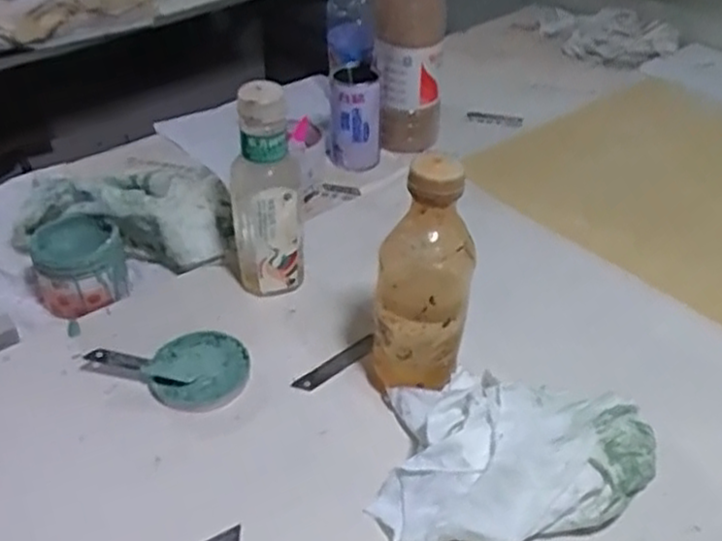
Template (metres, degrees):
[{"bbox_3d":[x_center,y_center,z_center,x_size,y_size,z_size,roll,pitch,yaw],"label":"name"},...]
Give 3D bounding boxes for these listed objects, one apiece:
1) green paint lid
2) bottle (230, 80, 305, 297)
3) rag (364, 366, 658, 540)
[{"bbox_3d":[-0.138,0.086,0.632,0.080,0.016,0.085,0,38,0],"label":"green paint lid"},{"bbox_3d":[-0.087,-0.066,0.671,0.065,0.205,0.058,-8,39,-11],"label":"bottle"},{"bbox_3d":[0.114,0.132,0.540,0.196,0.062,0.159,8,39,9],"label":"rag"}]

